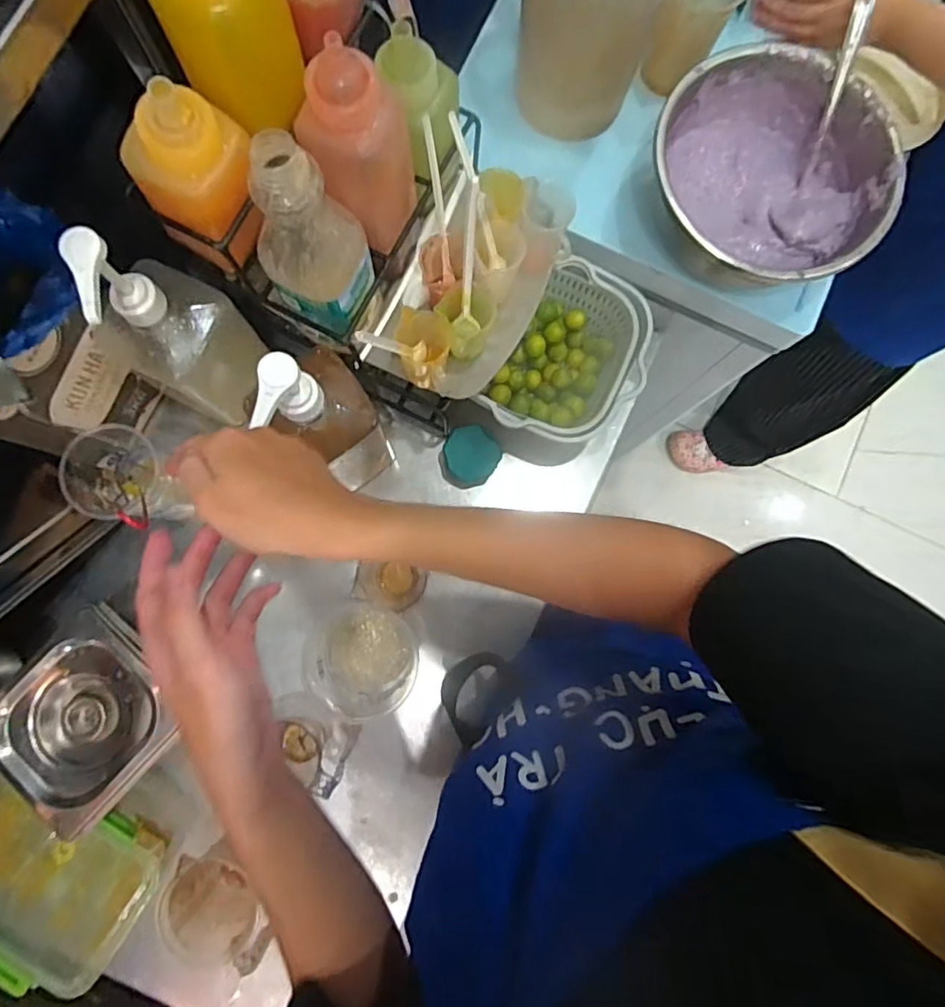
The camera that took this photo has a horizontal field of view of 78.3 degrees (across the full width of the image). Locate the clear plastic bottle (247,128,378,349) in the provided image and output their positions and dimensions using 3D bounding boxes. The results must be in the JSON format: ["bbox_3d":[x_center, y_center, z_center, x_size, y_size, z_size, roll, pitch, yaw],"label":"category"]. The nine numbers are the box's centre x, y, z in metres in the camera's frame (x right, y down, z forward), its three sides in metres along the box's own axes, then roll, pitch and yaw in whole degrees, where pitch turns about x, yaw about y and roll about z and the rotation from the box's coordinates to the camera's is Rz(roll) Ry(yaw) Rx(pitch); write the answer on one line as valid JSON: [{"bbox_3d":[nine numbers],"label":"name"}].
[{"bbox_3d":[-0.135,-0.217,0.505,0.068,0.205,0.085,28,83,2],"label":"clear plastic bottle"}]

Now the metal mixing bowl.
[{"bbox_3d":[0.322,-0.372,0.675,0.238,0.113,0.240,0,83,-2],"label":"metal mixing bowl"}]

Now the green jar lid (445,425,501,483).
[{"bbox_3d":[0.000,-0.060,0.698,0.064,0.022,0.061,0,83,-2],"label":"green jar lid"}]

